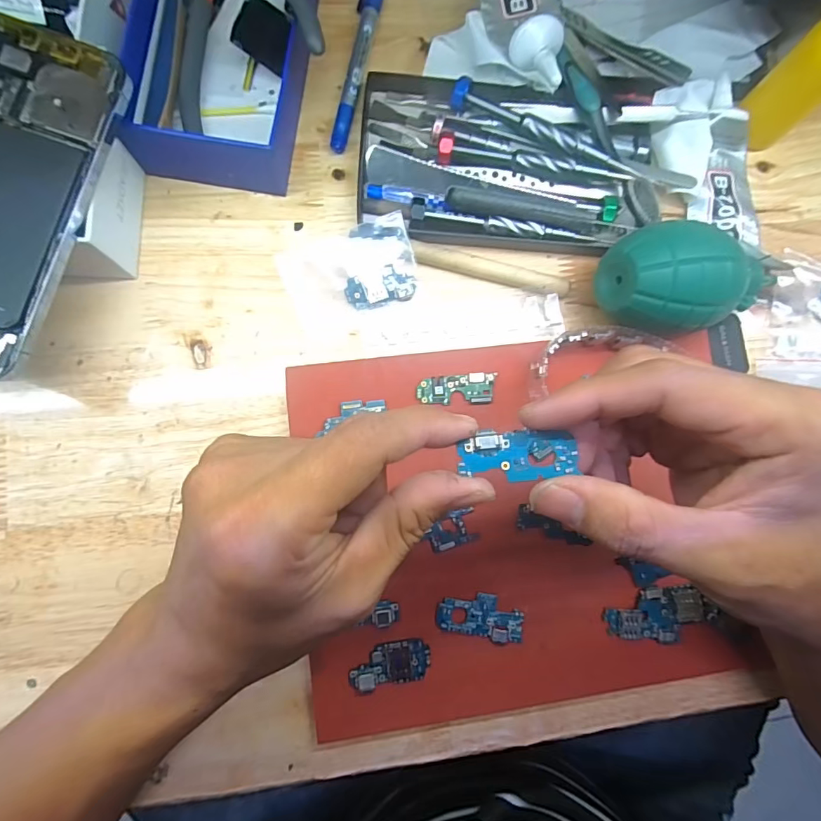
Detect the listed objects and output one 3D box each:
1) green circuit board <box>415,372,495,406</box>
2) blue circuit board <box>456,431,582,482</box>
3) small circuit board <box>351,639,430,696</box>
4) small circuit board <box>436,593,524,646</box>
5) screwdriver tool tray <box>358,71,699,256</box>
[{"bbox_3d":[0.026,-0.012,0.259,0.043,0.004,0.016,-4,84,-5],"label":"green circuit board"},{"bbox_3d":[0.038,0.016,0.164,0.041,0.004,0.018,0,84,-4],"label":"blue circuit board"},{"bbox_3d":[-0.010,0.131,0.237,0.041,0.004,0.022,-11,85,-6],"label":"small circuit board"},{"bbox_3d":[0.038,0.109,0.245,0.046,0.004,0.023,16,83,-2],"label":"small circuit board"},{"bbox_3d":[0.063,-0.152,0.270,0.181,0.025,0.111,1,84,-4],"label":"screwdriver tool tray"}]

